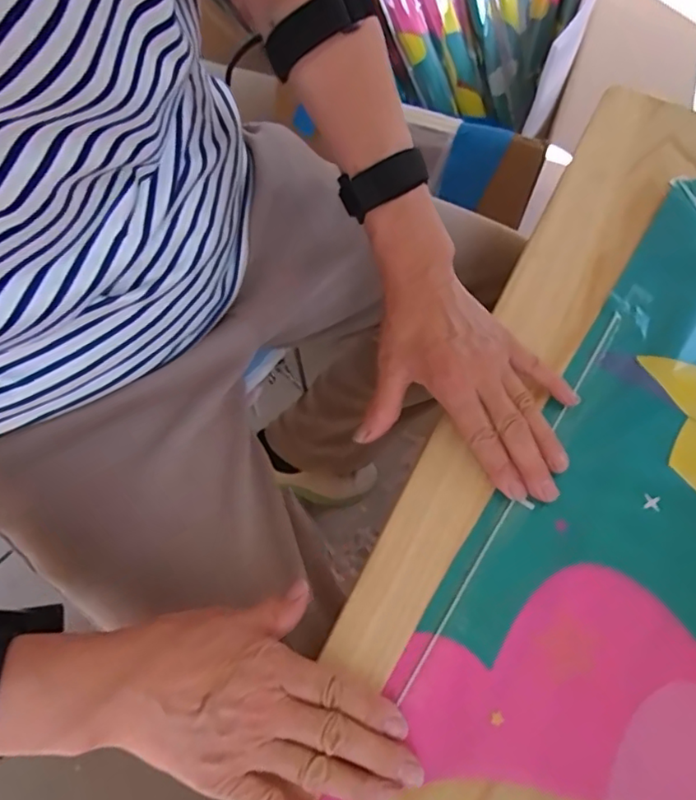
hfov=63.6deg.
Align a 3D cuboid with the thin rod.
[{"bbox_3d":[0.123,0.058,0.395,0.005,0.006,0.327,31,70,15],"label":"thin rod"}]

